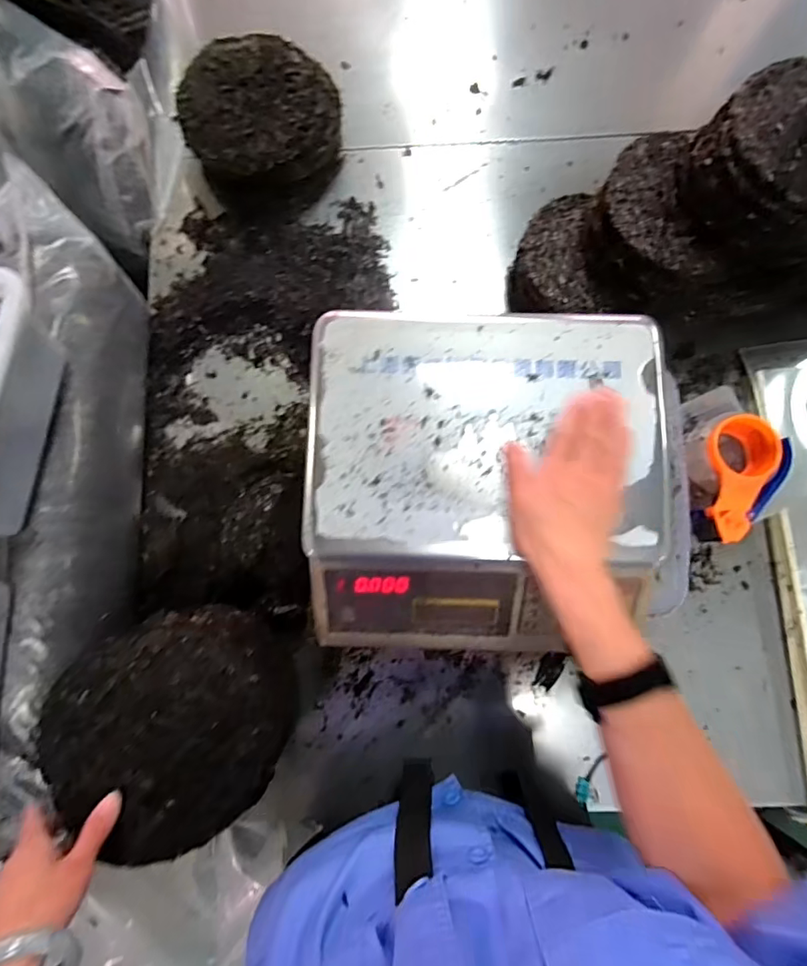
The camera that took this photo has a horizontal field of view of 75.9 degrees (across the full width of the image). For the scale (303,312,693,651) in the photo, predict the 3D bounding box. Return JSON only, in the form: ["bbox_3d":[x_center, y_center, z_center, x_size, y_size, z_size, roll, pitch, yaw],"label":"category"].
[{"bbox_3d":[0.089,0.004,0.502,0.341,0.095,0.313,3,81,3],"label":"scale"}]

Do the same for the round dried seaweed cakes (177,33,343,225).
[{"bbox_3d":[-0.204,-0.521,0.775,0.213,0.113,0.215,0,81,2],"label":"round dried seaweed cakes"}]

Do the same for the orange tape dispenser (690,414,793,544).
[{"bbox_3d":[0.407,-0.002,0.631,0.087,0.057,0.147,2,81,2],"label":"orange tape dispenser"}]

